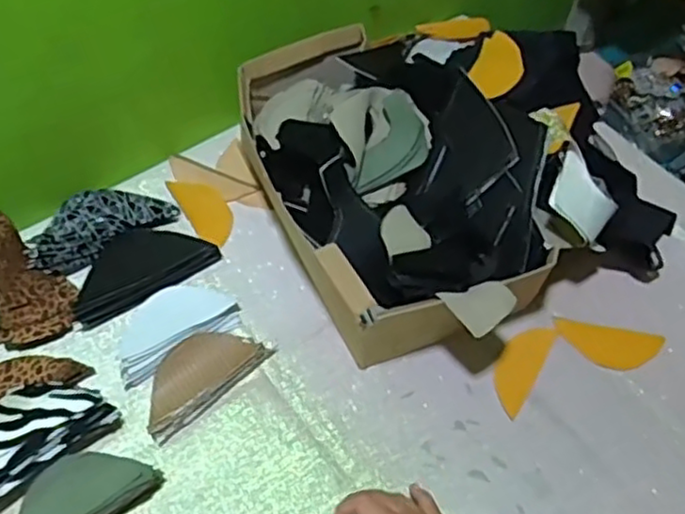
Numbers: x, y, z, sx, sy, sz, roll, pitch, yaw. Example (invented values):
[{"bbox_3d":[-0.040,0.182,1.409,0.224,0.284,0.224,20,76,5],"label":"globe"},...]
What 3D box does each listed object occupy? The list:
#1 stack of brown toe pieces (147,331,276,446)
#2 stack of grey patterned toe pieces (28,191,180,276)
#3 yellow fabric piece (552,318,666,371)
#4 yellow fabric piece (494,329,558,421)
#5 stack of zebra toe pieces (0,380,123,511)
[{"bbox_3d":[-0.132,0.106,0.629,0.121,0.017,0.062,-36,64,-26],"label":"stack of brown toe pieces"},{"bbox_3d":[-0.251,-0.037,0.705,0.140,0.021,0.078,-33,63,-25],"label":"stack of grey patterned toe pieces"},{"bbox_3d":[0.261,0.087,0.678,0.104,0.007,0.047,8,54,2],"label":"yellow fabric piece"},{"bbox_3d":[0.170,0.101,0.662,0.038,0.004,0.099,29,57,16],"label":"yellow fabric piece"},{"bbox_3d":[-0.253,0.146,0.565,0.122,0.057,0.061,-37,64,-26],"label":"stack of zebra toe pieces"}]

